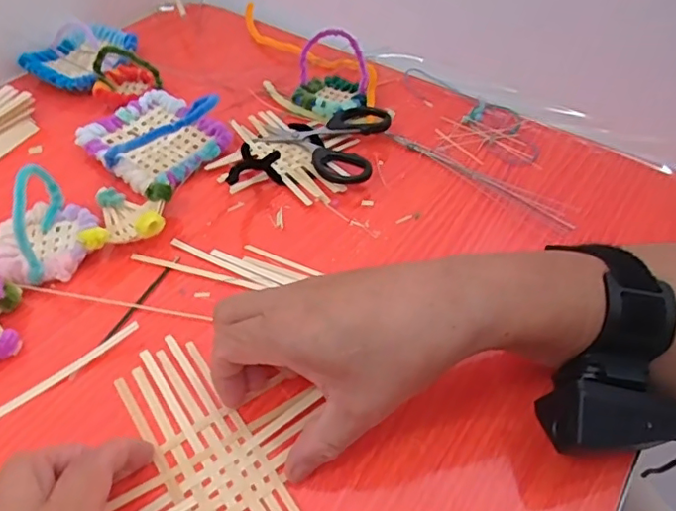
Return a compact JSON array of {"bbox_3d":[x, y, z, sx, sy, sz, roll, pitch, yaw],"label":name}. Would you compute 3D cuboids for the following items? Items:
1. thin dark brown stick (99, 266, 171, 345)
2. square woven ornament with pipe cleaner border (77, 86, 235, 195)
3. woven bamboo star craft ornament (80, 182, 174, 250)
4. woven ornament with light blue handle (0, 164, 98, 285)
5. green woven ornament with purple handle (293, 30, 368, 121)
[{"bbox_3d":[-0.125,0.027,0.364,0.005,0.004,0.074,22,52,17],"label":"thin dark brown stick"},{"bbox_3d":[-0.147,-0.104,0.449,0.123,0.049,0.095,32,55,24],"label":"square woven ornament with pipe cleaner border"},{"bbox_3d":[-0.145,-0.029,0.394,0.054,0.030,0.058,-3,49,-4],"label":"woven bamboo star craft ornament"},{"bbox_3d":[-0.200,-0.023,0.373,0.068,0.058,0.070,-27,54,-23],"label":"woven ornament with light blue handle"},{"bbox_3d":[-0.006,-0.158,0.492,0.062,0.058,0.053,0,48,-1],"label":"green woven ornament with purple handle"}]

